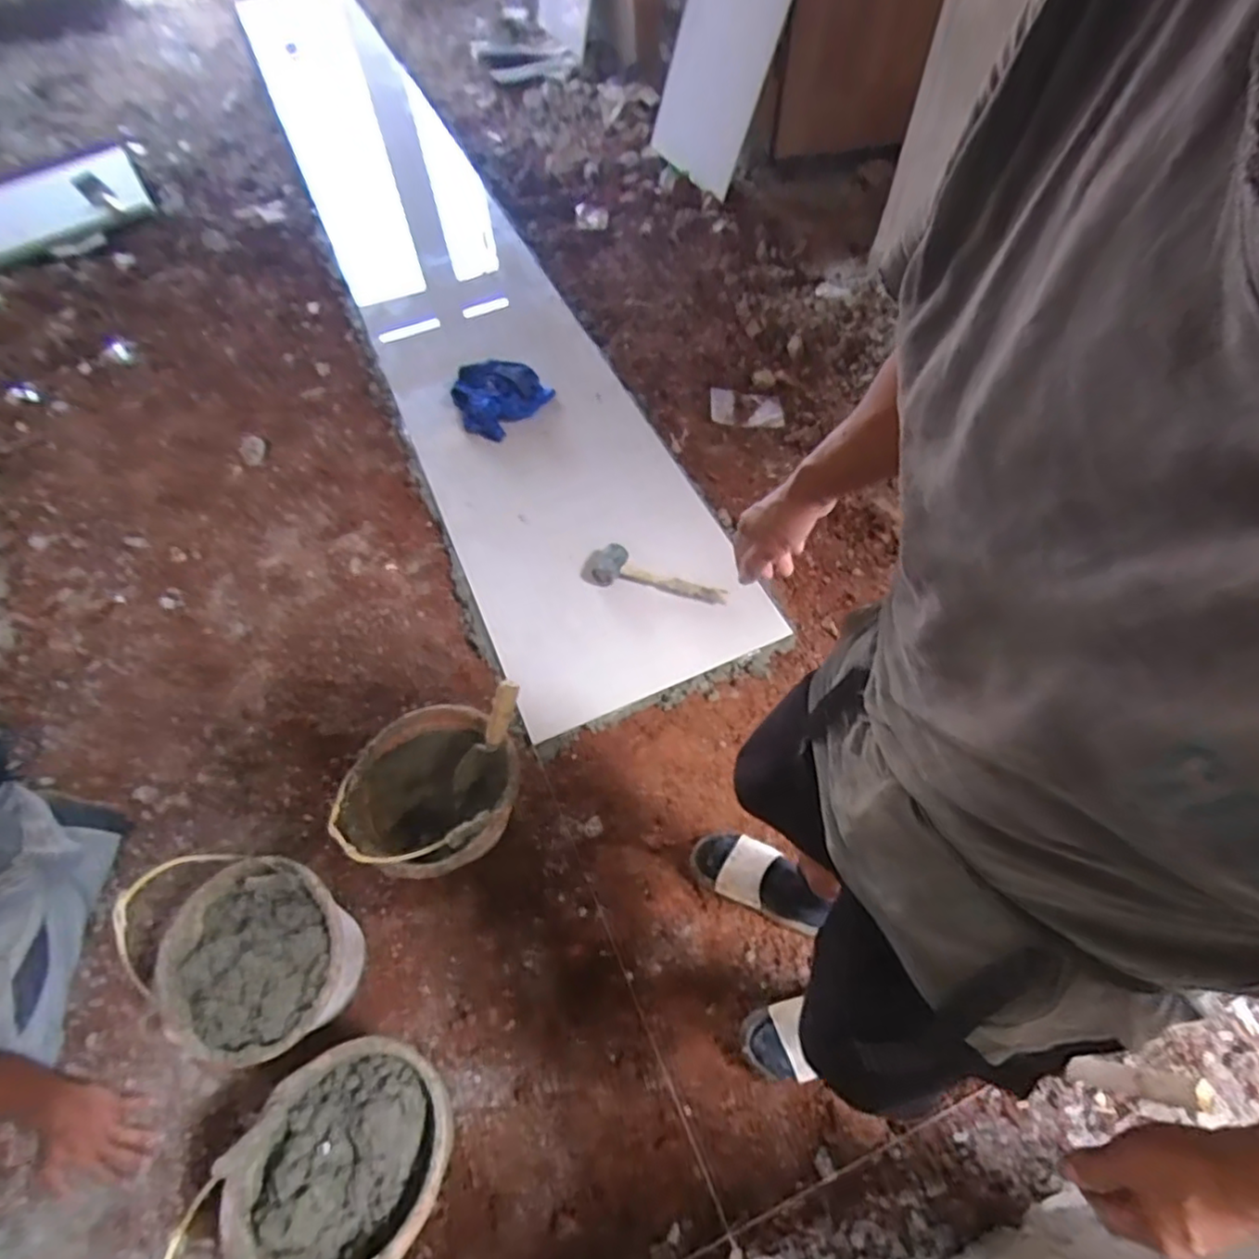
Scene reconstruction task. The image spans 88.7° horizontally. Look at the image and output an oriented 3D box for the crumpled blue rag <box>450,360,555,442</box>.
[{"bbox_3d":[-0.380,-0.655,1.790,0.254,0.090,0.262,34,66,21],"label":"crumpled blue rag"}]

